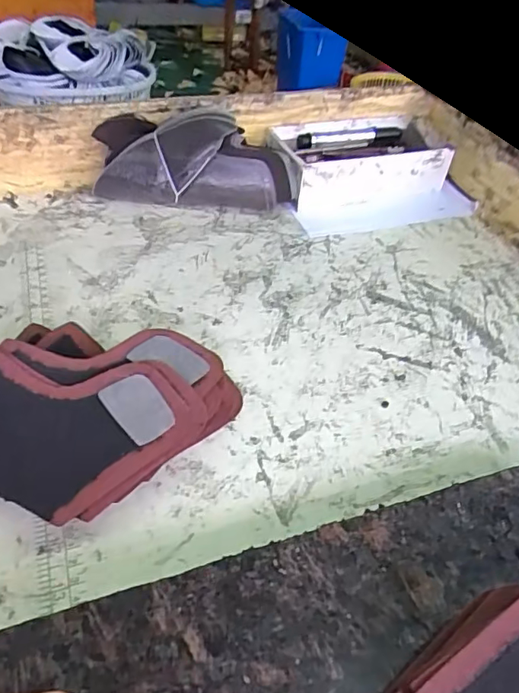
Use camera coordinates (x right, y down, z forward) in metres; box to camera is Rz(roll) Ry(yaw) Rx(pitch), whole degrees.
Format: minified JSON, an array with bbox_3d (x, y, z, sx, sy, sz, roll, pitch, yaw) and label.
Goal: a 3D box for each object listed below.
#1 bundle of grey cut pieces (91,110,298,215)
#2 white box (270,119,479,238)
[{"bbox_3d":[-0.063,-0.188,0.552,0.203,0.084,0.065,2,44,-5],"label":"bundle of grey cut pieces"},{"bbox_3d":[0.125,-0.194,0.596,0.195,0.061,0.138,-12,45,-19],"label":"white box"}]

